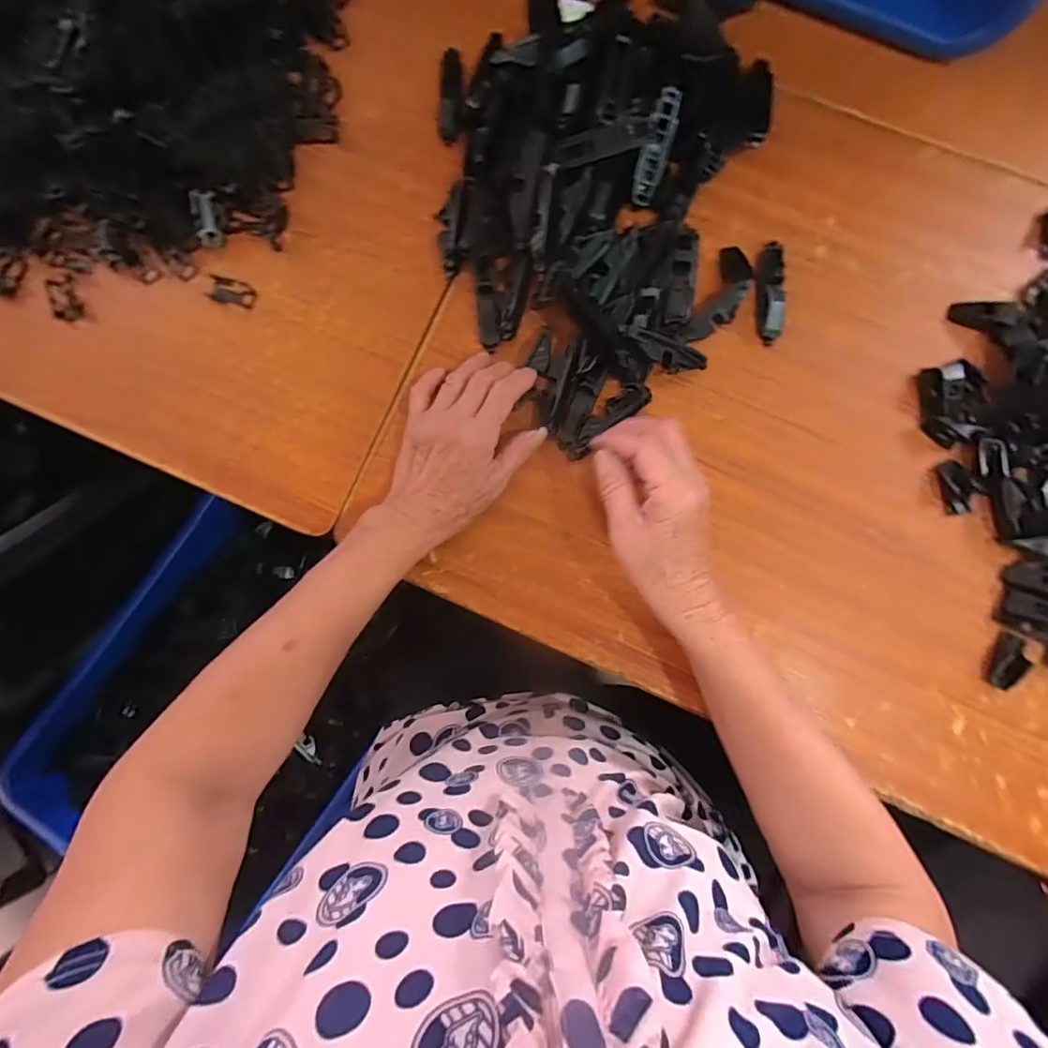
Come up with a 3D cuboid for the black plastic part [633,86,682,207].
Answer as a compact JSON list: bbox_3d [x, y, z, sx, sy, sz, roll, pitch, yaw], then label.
[{"bbox_3d":[0.102,-0.290,0.406,0.019,0.007,0.074,18,121,4],"label":"black plastic part"}]

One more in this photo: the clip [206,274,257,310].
[{"bbox_3d":[-0.250,-0.198,0.446,0.040,0.004,0.021,15,86,4],"label":"clip"}]

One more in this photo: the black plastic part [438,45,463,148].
[{"bbox_3d":[-0.061,-0.365,0.444,0.019,0.015,0.079,2,86,3],"label":"black plastic part"}]

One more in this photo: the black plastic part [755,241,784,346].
[{"bbox_3d":[0.196,-0.185,0.415,0.020,0.013,0.079,1,86,3],"label":"black plastic part"}]

